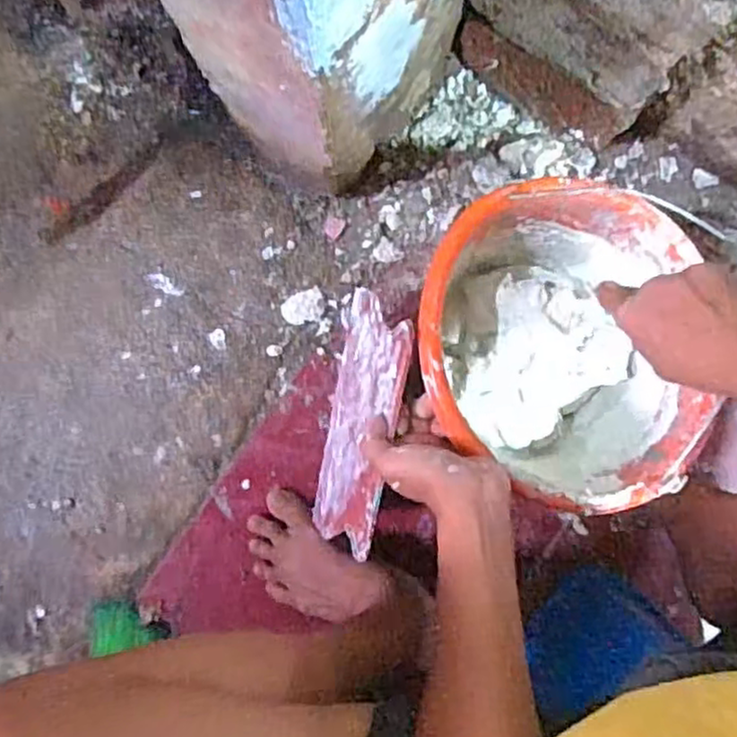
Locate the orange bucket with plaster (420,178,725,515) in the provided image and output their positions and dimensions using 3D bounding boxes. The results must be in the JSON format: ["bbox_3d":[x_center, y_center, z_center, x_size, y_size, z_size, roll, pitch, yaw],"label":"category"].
[{"bbox_3d":[0.148,-0.013,0.573,0.206,0.150,0.237,-4,83,3],"label":"orange bucket with plaster"}]

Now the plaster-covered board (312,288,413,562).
[{"bbox_3d":[-0.007,0.040,0.579,0.007,0.146,0.203,9,90,-21],"label":"plaster-covered board"}]

